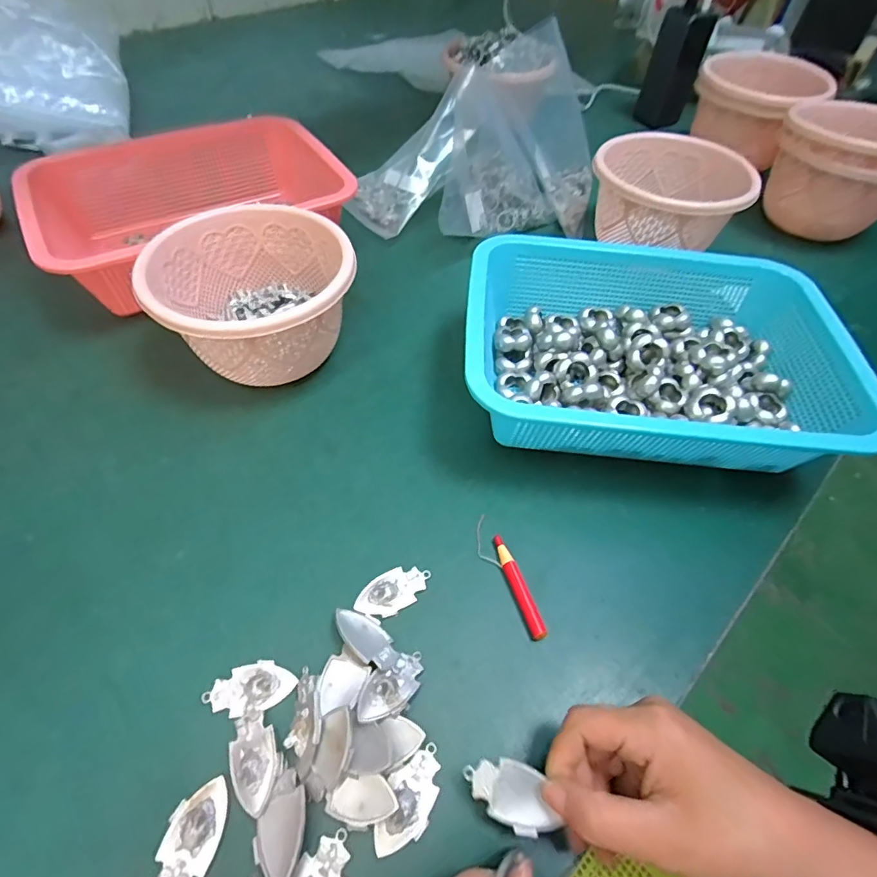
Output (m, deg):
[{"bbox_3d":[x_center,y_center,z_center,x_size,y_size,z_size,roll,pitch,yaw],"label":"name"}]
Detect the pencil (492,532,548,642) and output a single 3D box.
[{"bbox_3d":[0.049,0.090,0.294,0.010,0.008,0.065,-16,57,-14],"label":"pencil"}]

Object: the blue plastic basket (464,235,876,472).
[{"bbox_3d":[0.152,-0.058,0.363,0.267,0.079,0.194,6,55,1],"label":"blue plastic basket"}]

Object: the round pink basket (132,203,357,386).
[{"bbox_3d":[-0.141,-0.107,0.377,0.146,0.087,0.135,2,55,-2],"label":"round pink basket"}]

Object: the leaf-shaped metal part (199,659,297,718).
[{"bbox_3d":[-0.101,0.133,0.256,0.045,0.004,0.024,-16,57,-14],"label":"leaf-shaped metal part"}]

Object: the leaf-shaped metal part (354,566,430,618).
[{"bbox_3d":[-0.027,0.091,0.289,0.046,0.007,0.024,-24,60,-19],"label":"leaf-shaped metal part"}]

